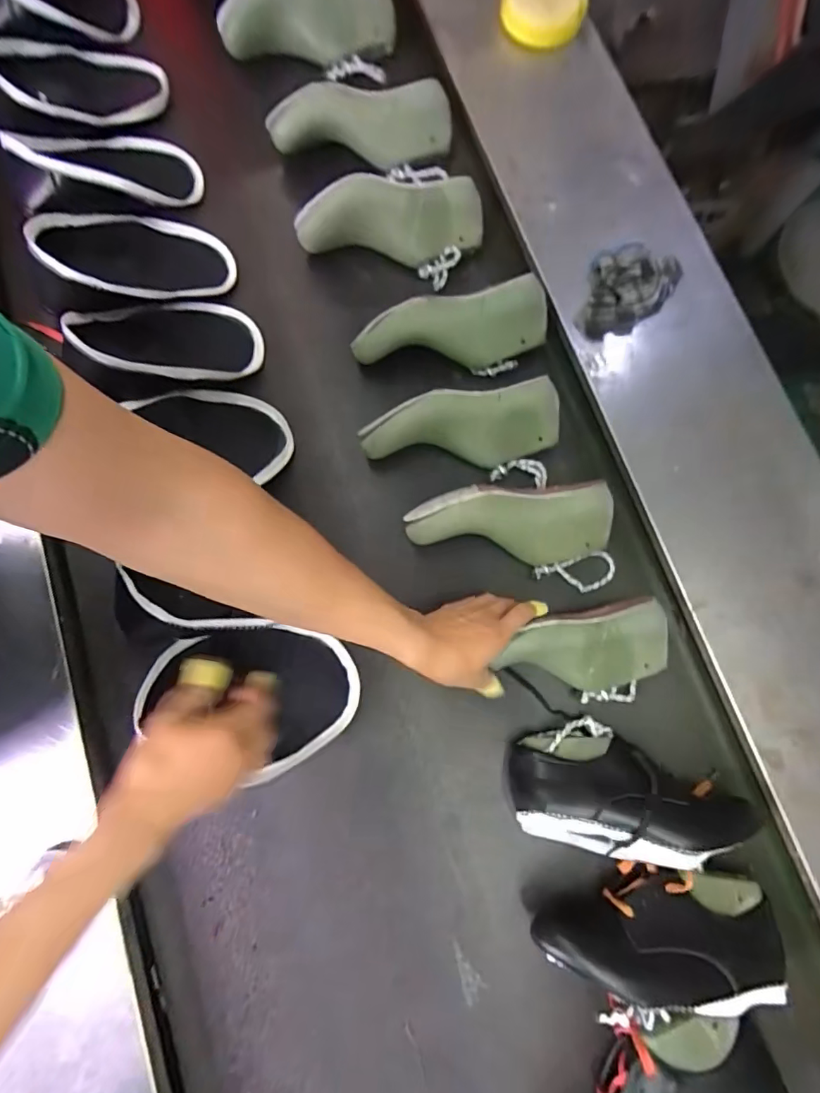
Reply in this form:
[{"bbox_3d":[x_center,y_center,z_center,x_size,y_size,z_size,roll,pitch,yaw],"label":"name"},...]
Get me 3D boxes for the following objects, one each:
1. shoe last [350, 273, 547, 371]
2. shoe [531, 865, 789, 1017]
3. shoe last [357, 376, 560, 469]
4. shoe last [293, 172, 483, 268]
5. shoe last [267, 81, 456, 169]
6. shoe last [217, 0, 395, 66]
[{"bbox_3d":[0.047,-0.272,0.629,0.246,0.085,0.079,-8,79,-2],"label":"shoe last"},{"bbox_3d":[0.251,0.383,0.498,0.235,0.082,0.101,8,79,1],"label":"shoe"},{"bbox_3d":[0.066,-0.139,0.604,0.247,0.074,0.071,-12,79,-3],"label":"shoe last"},{"bbox_3d":[-0.027,-0.448,0.670,0.242,0.093,0.090,9,79,1],"label":"shoe last"},{"bbox_3d":[-0.071,-0.584,0.687,0.246,0.076,0.065,5,79,0],"label":"shoe last"},{"bbox_3d":[-0.154,-0.771,0.720,0.248,0.081,0.098,17,79,16],"label":"shoe last"}]

